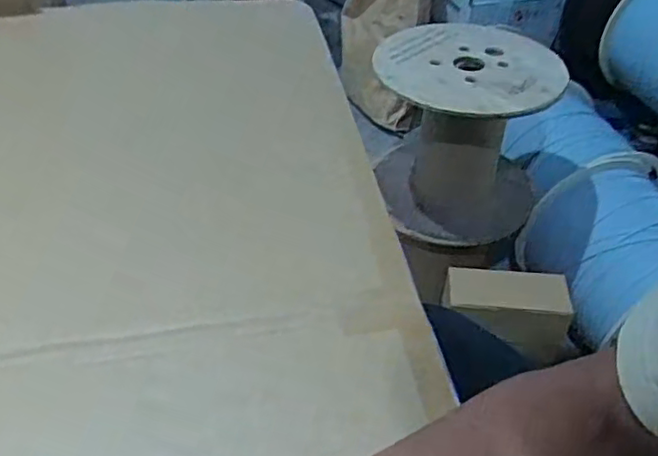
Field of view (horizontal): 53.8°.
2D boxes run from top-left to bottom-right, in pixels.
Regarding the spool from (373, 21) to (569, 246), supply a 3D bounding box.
[{"bbox_3d":[0.264,-0.189,1.307,0.331,0.342,0.361,12,42,12],"label":"spool"}]

